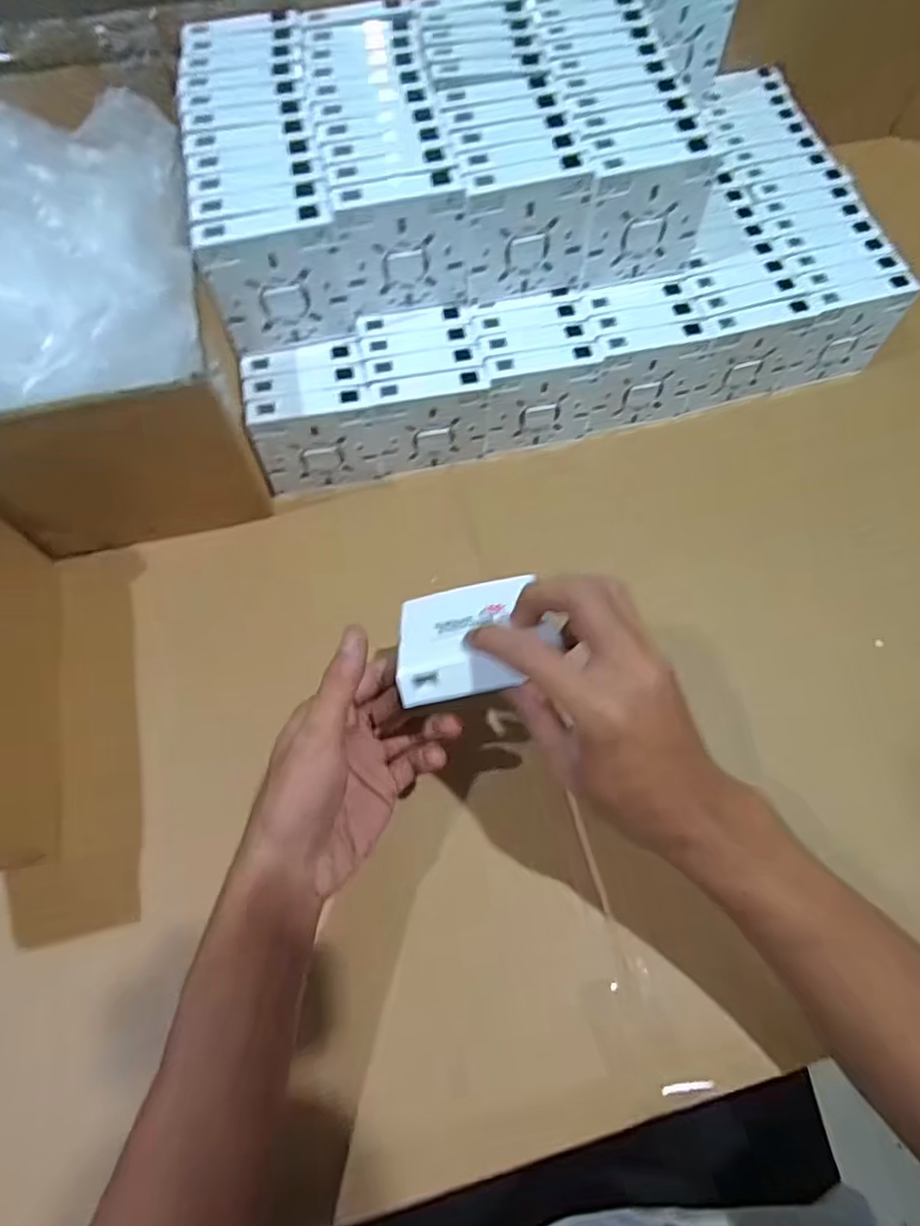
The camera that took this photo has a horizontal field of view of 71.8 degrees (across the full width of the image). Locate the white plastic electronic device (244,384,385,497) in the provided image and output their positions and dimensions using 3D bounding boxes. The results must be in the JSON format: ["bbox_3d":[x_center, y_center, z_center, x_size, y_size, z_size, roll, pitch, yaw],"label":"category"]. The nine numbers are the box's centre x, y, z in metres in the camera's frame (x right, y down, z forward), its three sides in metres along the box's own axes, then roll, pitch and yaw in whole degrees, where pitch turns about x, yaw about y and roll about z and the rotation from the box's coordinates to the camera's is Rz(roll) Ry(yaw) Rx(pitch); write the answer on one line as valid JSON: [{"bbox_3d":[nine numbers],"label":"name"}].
[{"bbox_3d":[-0.107,-0.128,0.481,0.089,0.084,0.021,-8,63,-3],"label":"white plastic electronic device"}]

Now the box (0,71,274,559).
[{"bbox_3d":[-0.325,-0.205,0.457,0.306,0.216,0.293,-12,63,-5],"label":"box"}]

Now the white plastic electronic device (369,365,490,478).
[{"bbox_3d":[-0.022,-0.143,0.490,0.086,0.084,0.020,-12,63,-5],"label":"white plastic electronic device"}]

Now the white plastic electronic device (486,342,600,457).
[{"bbox_3d":[0.061,-0.165,0.501,0.084,0.086,0.021,-14,63,-6],"label":"white plastic electronic device"}]

